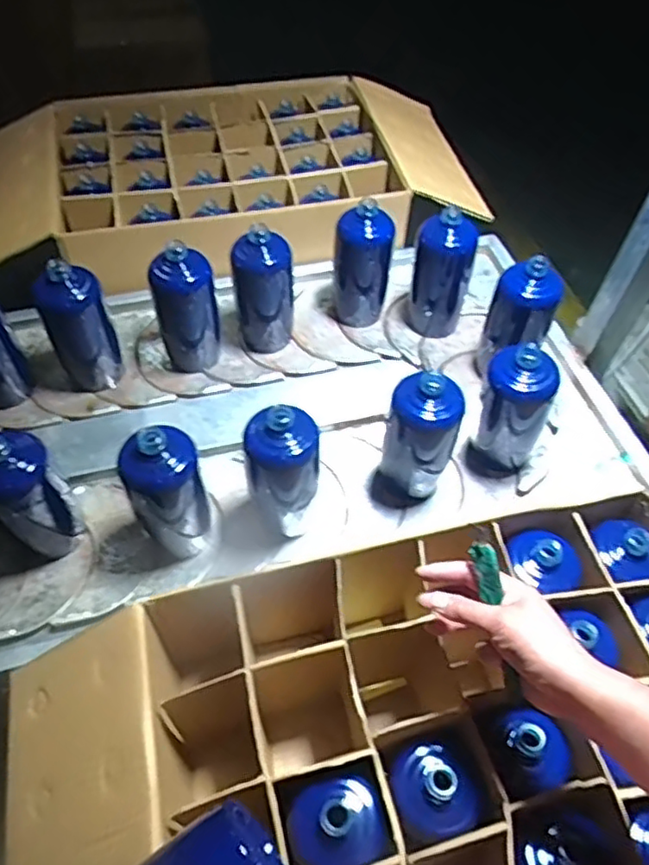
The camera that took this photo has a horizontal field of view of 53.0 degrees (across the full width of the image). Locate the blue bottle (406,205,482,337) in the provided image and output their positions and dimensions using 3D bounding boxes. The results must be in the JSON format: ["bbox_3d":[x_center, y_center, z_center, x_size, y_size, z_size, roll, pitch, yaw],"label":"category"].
[{"bbox_3d":[0.175,-0.242,0.970,0.086,0.202,0.077,14,52,8],"label":"blue bottle"}]

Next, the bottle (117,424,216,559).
[{"bbox_3d":[-0.166,0.061,0.706,0.065,0.178,0.074,19,53,12],"label":"bottle"}]

